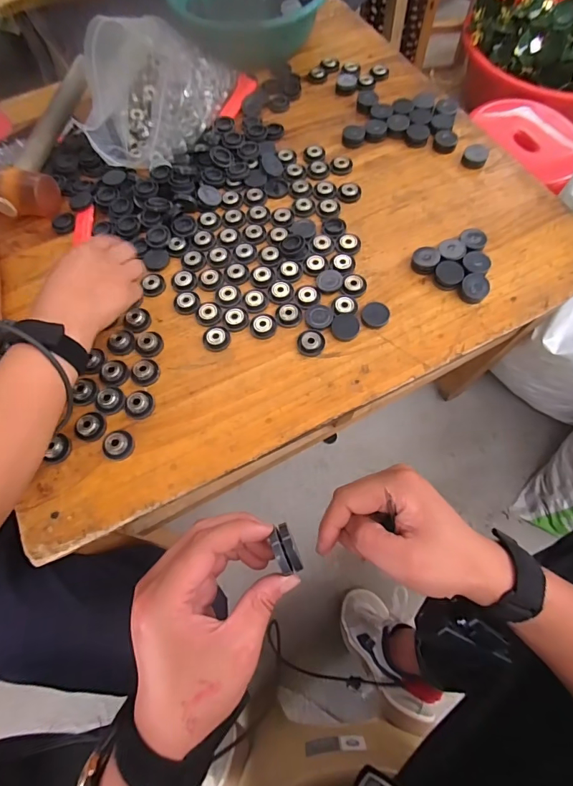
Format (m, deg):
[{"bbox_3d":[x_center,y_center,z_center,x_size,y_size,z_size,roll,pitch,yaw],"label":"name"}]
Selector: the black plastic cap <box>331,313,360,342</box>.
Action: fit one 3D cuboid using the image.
[{"bbox_3d":[0.069,-0.077,0.487,0.032,0.004,0.032,0,89,4],"label":"black plastic cap"}]

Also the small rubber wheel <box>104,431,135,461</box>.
[{"bbox_3d":[-0.182,0.056,0.444,0.031,0.013,0.030,-1,67,3],"label":"small rubber wheel"}]

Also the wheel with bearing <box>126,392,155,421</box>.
[{"bbox_3d":[-0.163,0.012,0.460,0.030,0.013,0.031,-1,67,3],"label":"wheel with bearing"}]

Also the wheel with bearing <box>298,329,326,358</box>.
[{"bbox_3d":[0.029,-0.059,0.481,0.030,0.009,0.032,-1,67,3],"label":"wheel with bearing"}]

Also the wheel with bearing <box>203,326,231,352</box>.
[{"bbox_3d":[-0.083,-0.065,0.491,0.032,0.009,0.031,-1,67,3],"label":"wheel with bearing"}]

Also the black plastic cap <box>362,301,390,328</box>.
[{"bbox_3d":[0.105,-0.094,0.492,0.031,0.008,0.034,-1,67,3],"label":"black plastic cap"}]

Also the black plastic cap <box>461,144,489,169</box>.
[{"bbox_3d":[0.266,-0.334,0.584,0.033,0.013,0.034,-1,67,3],"label":"black plastic cap"}]

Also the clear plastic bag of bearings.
[{"bbox_3d":[-0.193,-0.453,0.586,0.159,0.120,0.254,23,70,12],"label":"clear plastic bag of bearings"}]

